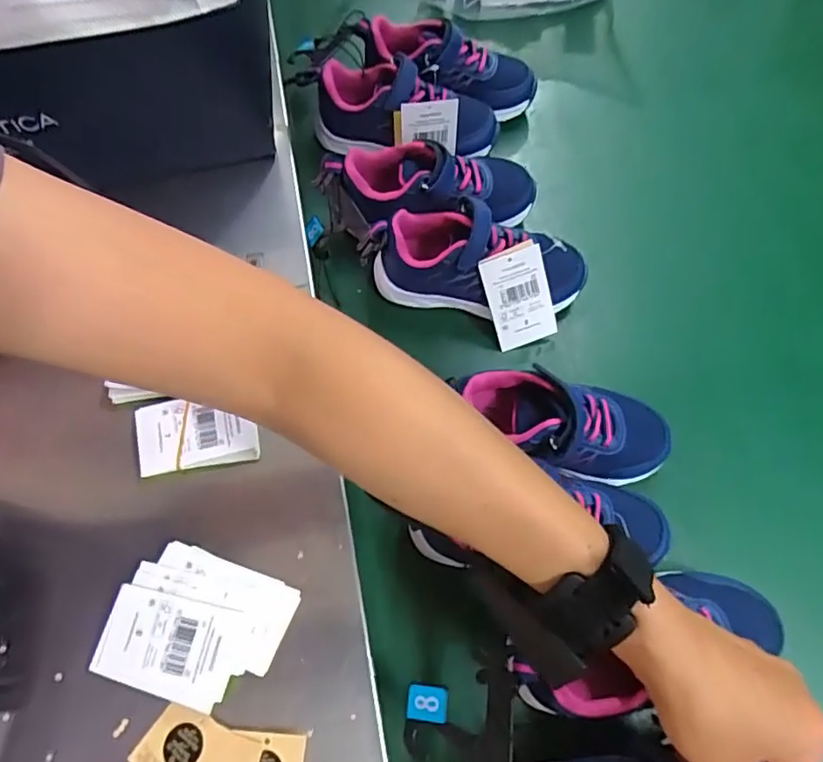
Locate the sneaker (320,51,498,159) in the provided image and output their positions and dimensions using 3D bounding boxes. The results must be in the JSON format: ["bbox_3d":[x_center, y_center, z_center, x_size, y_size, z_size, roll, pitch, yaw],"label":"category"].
[{"bbox_3d":[-0.002,-0.253,0.520,0.167,0.062,0.071,9,64,3],"label":"sneaker"}]

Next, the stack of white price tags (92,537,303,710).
[{"bbox_3d":[-0.130,0.148,0.347,0.099,0.014,0.081,17,65,7],"label":"stack of white price tags"}]

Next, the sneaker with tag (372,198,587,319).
[{"bbox_3d":[0.054,-0.099,0.460,0.169,0.064,0.066,1,64,-1],"label":"sneaker with tag"}]

